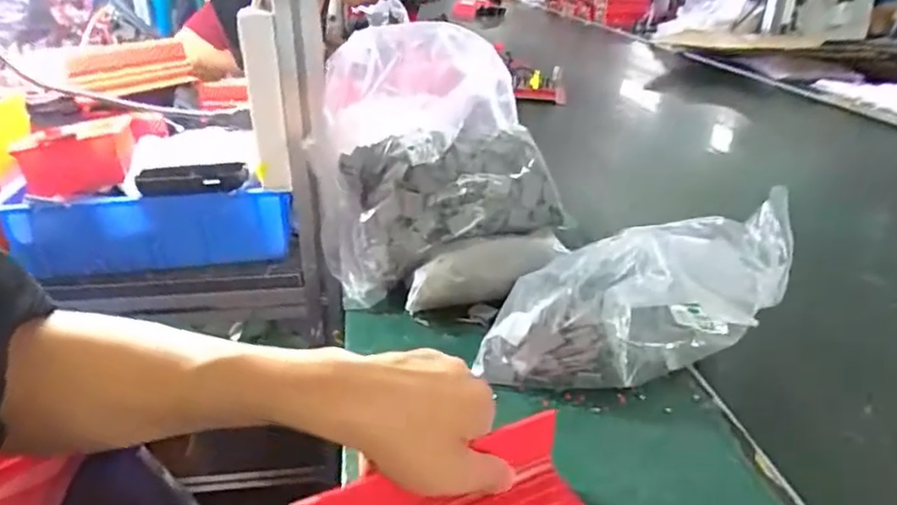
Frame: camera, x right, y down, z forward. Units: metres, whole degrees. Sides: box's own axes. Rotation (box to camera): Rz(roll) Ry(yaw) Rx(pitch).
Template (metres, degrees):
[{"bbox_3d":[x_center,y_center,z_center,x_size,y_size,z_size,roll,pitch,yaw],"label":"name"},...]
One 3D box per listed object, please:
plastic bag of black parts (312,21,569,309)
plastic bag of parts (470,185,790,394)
[{"bbox_3d":[-0.015,-0.092,0.626,0.224,0.232,0.157,-17,31,-30],"label":"plastic bag of black parts"},{"bbox_3d":[0.150,0.034,0.511,0.267,0.104,0.151,-7,28,-7],"label":"plastic bag of parts"}]

